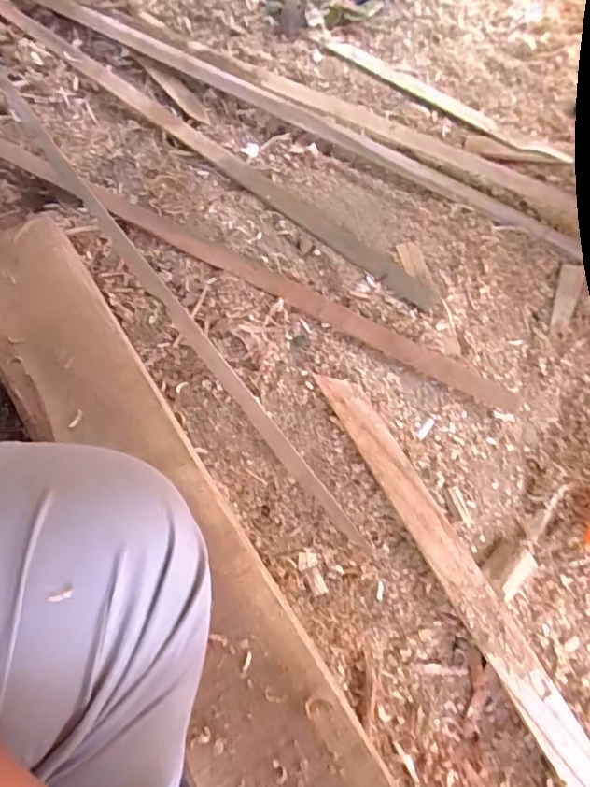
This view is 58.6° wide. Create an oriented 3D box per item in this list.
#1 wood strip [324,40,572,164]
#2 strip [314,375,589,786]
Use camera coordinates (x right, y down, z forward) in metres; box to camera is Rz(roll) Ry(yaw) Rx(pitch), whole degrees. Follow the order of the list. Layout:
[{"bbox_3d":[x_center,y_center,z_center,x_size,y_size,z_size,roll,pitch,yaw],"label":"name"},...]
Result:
[{"bbox_3d":[0.183,-0.377,0.675,0.355,0.004,0.027,38,74,17],"label":"wood strip"},{"bbox_3d":[0.212,0.274,0.412,0.041,0.019,0.707,-27,68,-9],"label":"strip"}]

